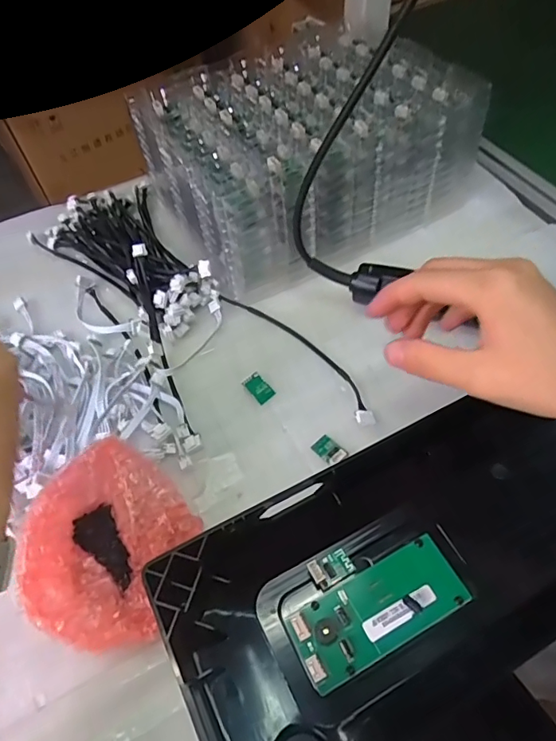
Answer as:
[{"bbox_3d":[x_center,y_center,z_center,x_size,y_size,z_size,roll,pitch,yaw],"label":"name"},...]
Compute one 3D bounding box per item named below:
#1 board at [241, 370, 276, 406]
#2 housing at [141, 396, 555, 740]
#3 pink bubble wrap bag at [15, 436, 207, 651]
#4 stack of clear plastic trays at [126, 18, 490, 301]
[{"bbox_3d":[-0.015,0.014,0.425,0.018,0.004,0.027,-37,77,-21],"label":"board"},{"bbox_3d":[0.188,0.091,0.328,0.498,0.084,0.217,-26,57,-14],"label":"housing"},{"bbox_3d":[-0.106,0.108,0.324,0.094,0.048,0.111,15,57,14],"label":"pink bubble wrap bag"},{"bbox_3d":[0.028,-0.221,0.520,0.292,0.108,0.218,-31,59,-17],"label":"stack of clear plastic trays"}]

